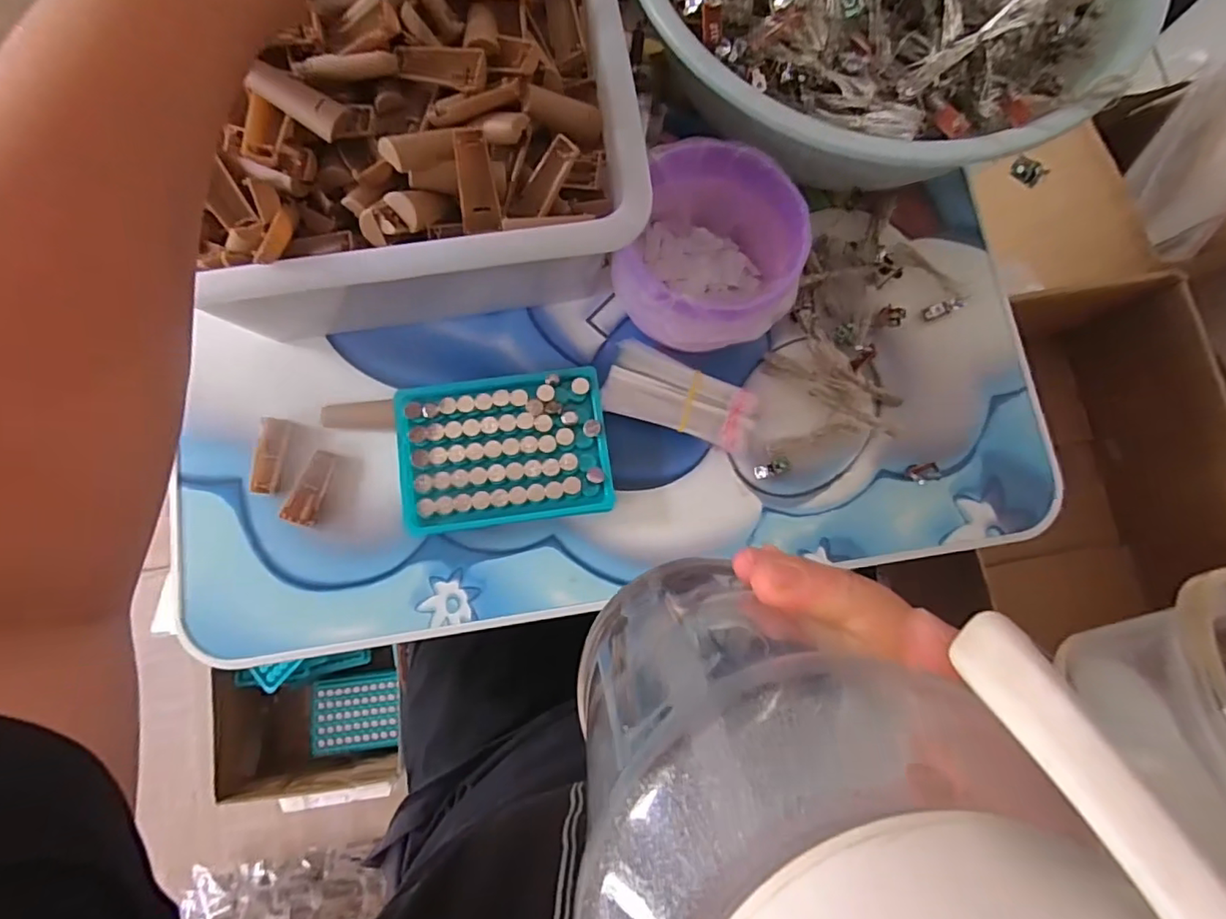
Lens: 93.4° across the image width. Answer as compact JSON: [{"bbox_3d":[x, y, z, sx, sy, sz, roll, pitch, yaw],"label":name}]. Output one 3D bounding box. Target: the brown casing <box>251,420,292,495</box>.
[{"bbox_3d":[-0.221,-0.002,0.372,0.018,0.005,0.048,8,81,-1],"label":"brown casing"}]

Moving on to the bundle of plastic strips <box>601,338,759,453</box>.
[{"bbox_3d":[0.047,-0.041,0.388,0.103,0.022,0.046,21,81,2],"label":"bundle of plastic strips"}]

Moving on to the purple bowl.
[{"bbox_3d":[0.059,-0.122,0.357,0.103,0.069,0.109,0,81,-2],"label":"purple bowl"}]

